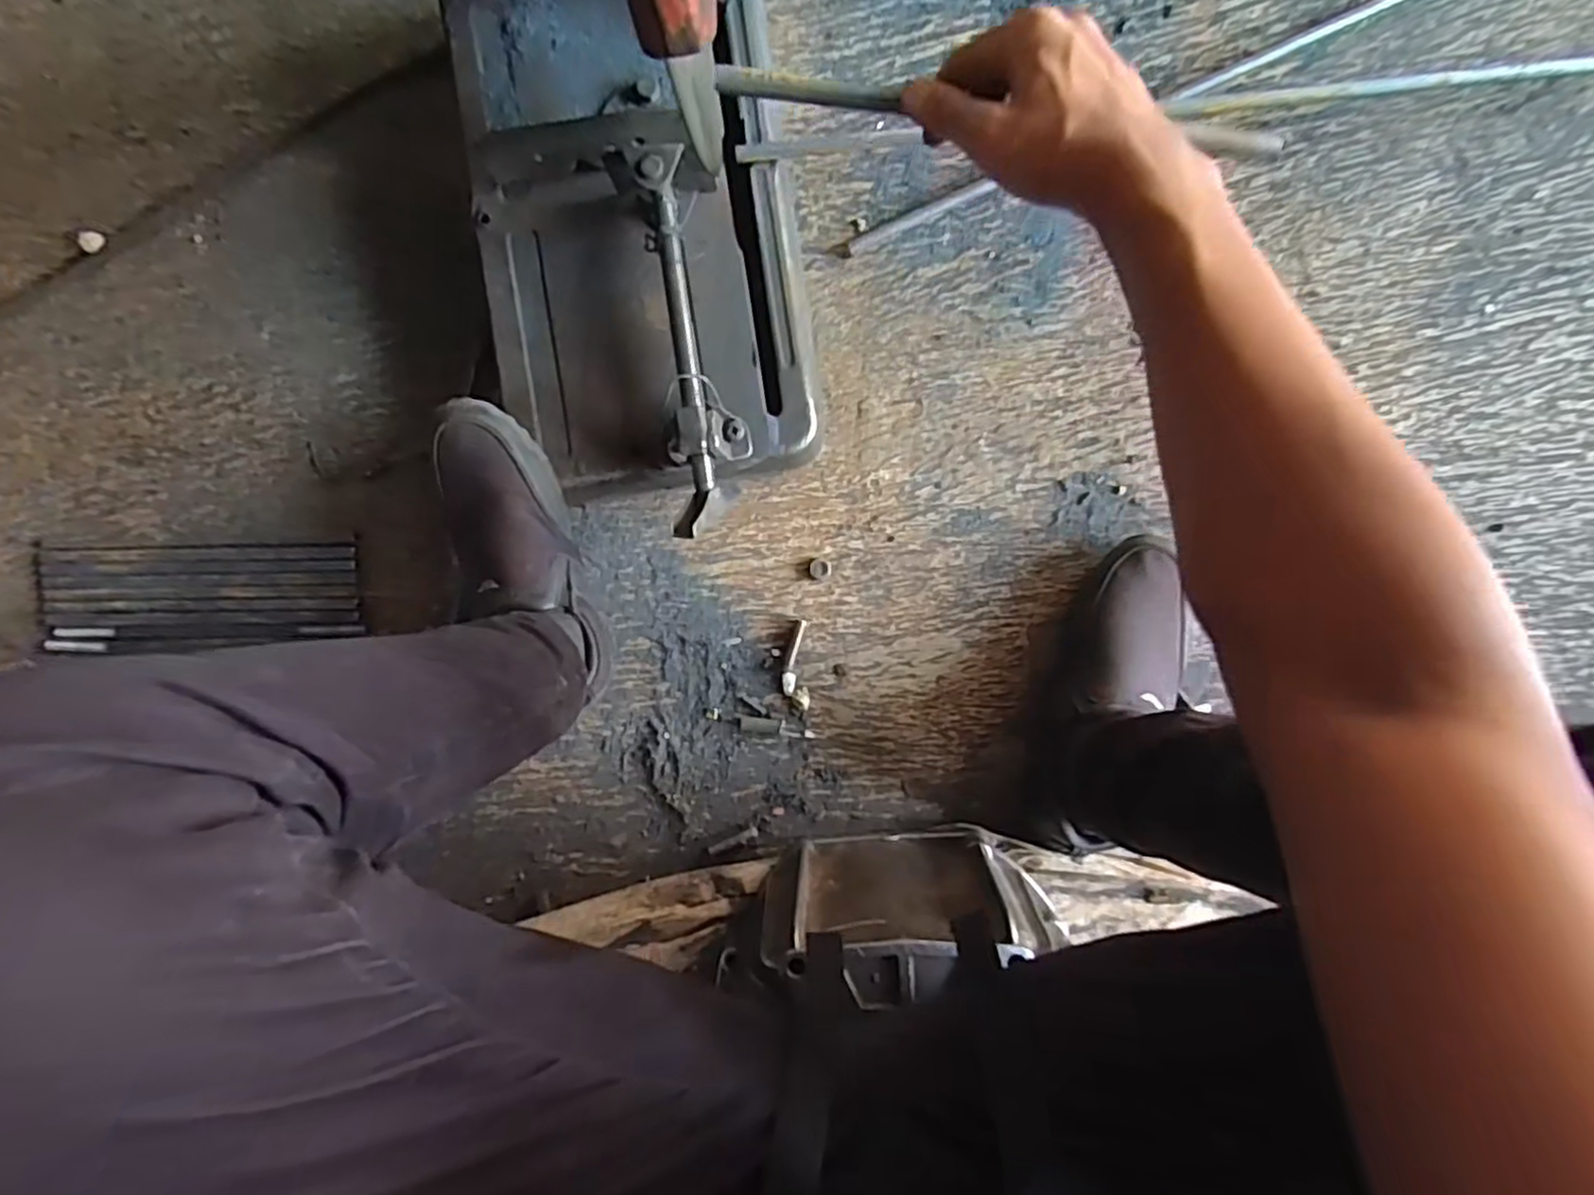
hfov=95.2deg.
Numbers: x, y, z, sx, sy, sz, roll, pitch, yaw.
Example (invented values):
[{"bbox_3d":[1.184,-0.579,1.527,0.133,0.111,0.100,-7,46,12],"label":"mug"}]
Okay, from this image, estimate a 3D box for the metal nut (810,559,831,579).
[{"bbox_3d":[0.021,-0.025,0.646,0.019,0.005,0.018,4,93,3],"label":"metal nut"}]

